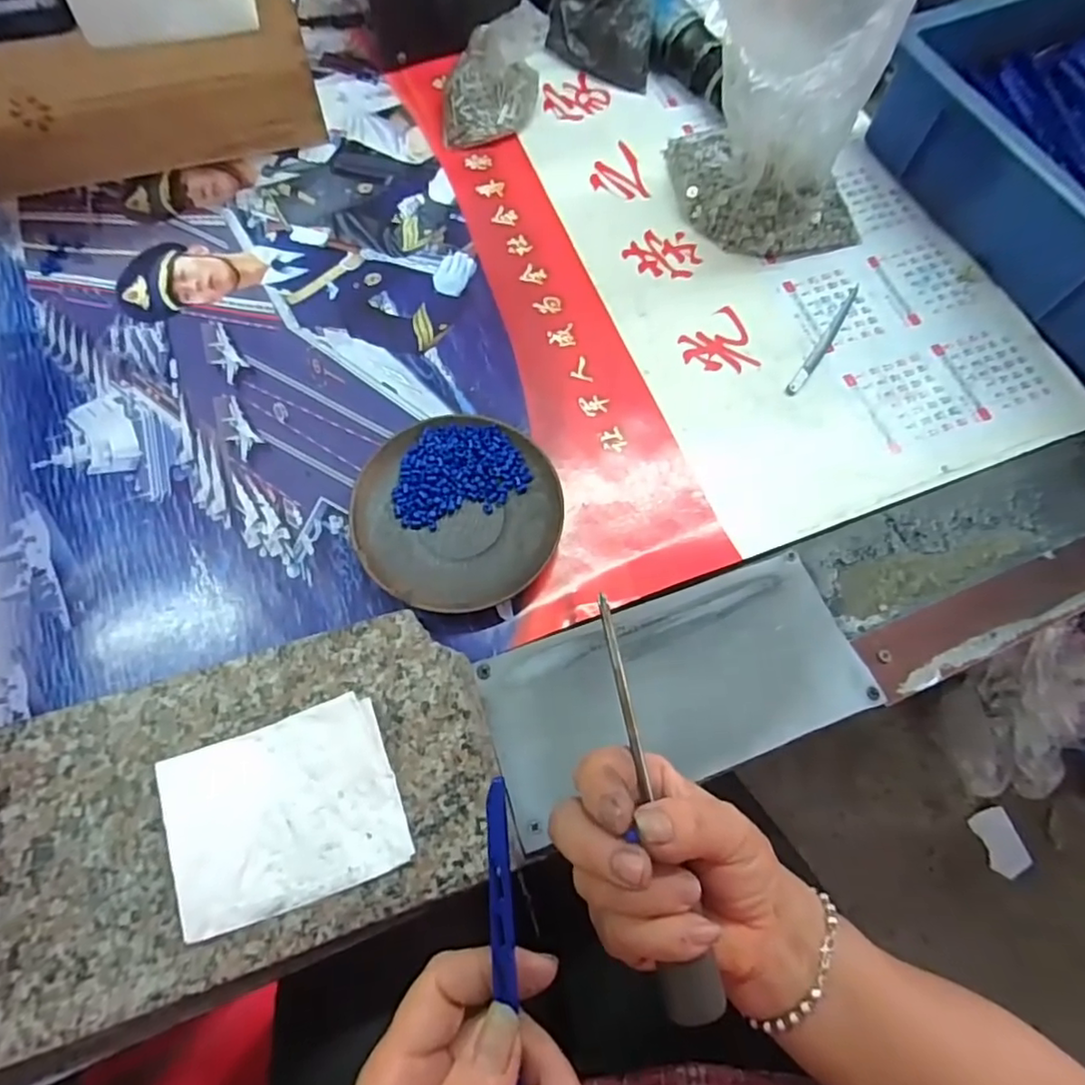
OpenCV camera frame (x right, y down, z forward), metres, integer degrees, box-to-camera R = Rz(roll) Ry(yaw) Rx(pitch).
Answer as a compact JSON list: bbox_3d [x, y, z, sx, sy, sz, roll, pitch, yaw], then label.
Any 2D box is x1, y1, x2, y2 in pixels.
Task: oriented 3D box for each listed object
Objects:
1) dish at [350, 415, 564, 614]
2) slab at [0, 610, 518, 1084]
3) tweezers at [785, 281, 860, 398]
[{"bbox_3d":[-0.047,-0.018,0.349,0.112,0.015,0.113,1,71,-4],"label":"dish"},{"bbox_3d":[-0.144,0.126,0.283,0.243,0.023,0.137,-17,73,-9],"label":"slab"},{"bbox_3d":[0.190,-0.137,0.411,0.008,0.004,0.107,35,72,8],"label":"tweezers"}]

